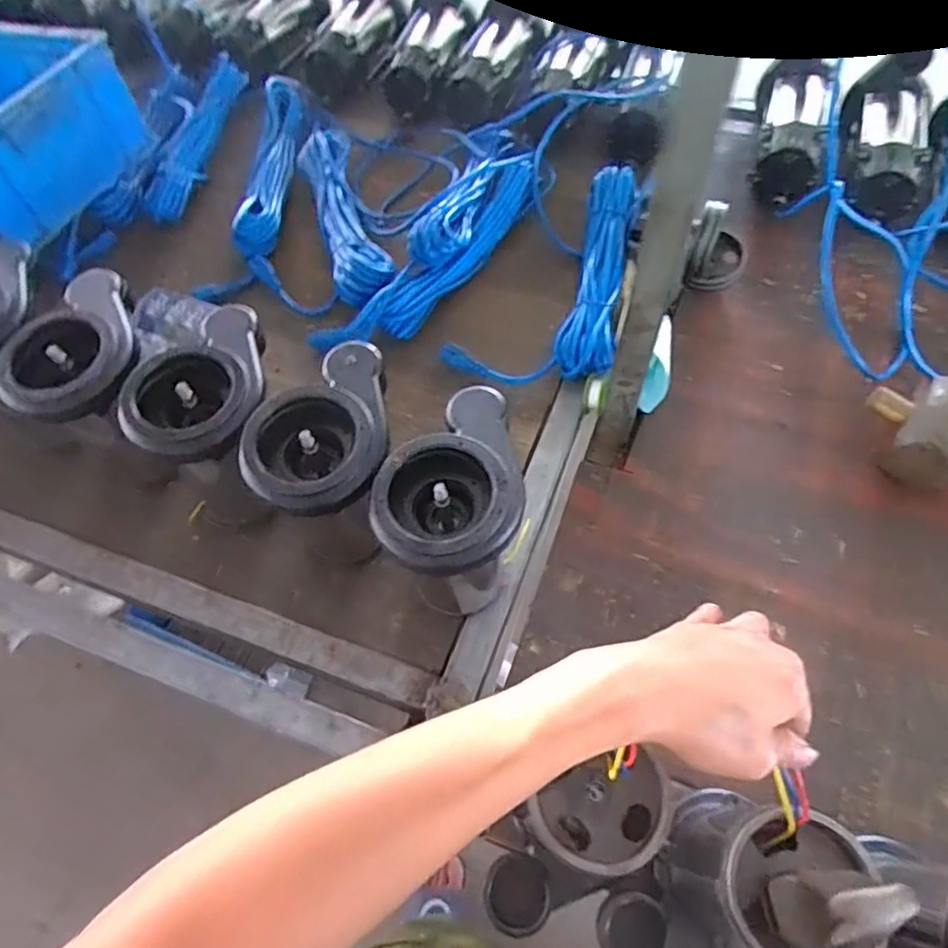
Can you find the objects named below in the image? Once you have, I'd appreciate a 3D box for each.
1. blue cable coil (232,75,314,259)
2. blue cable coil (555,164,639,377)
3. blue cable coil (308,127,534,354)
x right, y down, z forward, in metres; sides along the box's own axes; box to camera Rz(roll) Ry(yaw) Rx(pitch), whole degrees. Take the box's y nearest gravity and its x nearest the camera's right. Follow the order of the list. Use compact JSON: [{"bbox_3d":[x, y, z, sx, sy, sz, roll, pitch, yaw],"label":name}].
[{"bbox_3d":[-0.309,-0.474,0.985,0.081,0.055,0.378,0,60,2],"label":"blue cable coil"},{"bbox_3d":[0.165,-0.276,0.839,0.076,0.041,0.357,12,61,8],"label":"blue cable coil"},{"bbox_3d":[-0.026,-0.340,0.865,0.132,0.061,0.469,20,63,13],"label":"blue cable coil"}]

